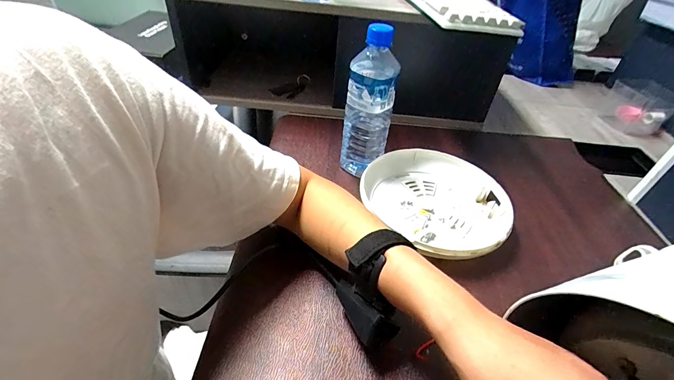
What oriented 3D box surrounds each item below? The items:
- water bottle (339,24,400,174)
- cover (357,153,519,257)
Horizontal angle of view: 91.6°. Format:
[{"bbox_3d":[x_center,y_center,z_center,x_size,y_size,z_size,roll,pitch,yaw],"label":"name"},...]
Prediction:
[{"bbox_3d":[0.047,-0.121,0.478,0.066,0.213,0.069,17,42,12],"label":"water bottle"},{"bbox_3d":[0.143,0.014,0.465,0.176,0.039,0.199,-24,50,-30],"label":"cover"}]

